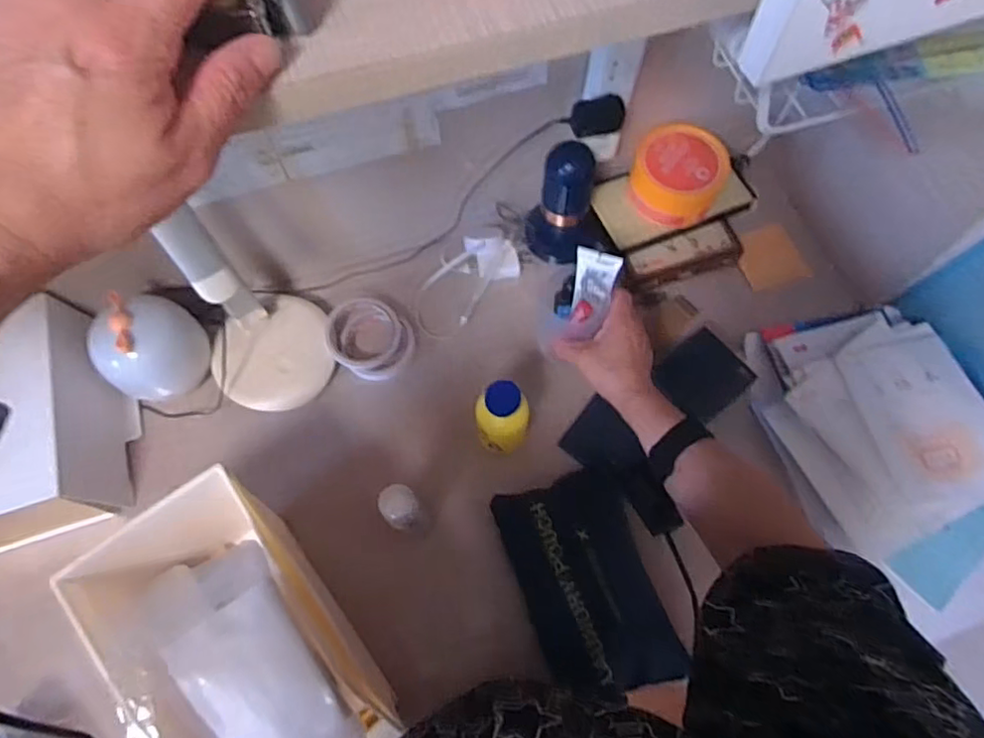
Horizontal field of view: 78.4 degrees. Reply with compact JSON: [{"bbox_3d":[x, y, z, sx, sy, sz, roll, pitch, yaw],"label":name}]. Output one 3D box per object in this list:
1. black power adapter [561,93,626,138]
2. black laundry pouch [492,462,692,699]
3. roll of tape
[{"bbox_3d":[0.112,-0.277,0.657,0.062,0.030,0.033,-5,67,-1],"label":"black power adapter"},{"bbox_3d":[0.096,0.212,0.609,0.125,0.038,0.203,-18,68,-6],"label":"black laundry pouch"},{"bbox_3d":[-0.152,-0.039,0.747,0.111,0.030,0.089,36,72,15],"label":"roll of tape"}]

